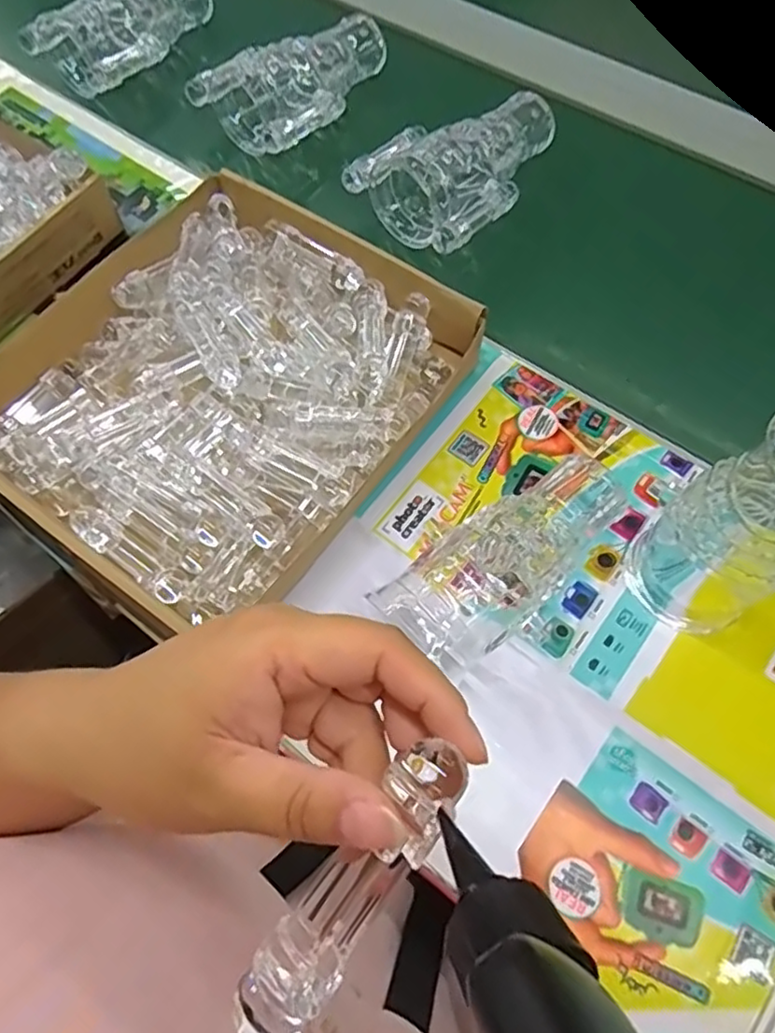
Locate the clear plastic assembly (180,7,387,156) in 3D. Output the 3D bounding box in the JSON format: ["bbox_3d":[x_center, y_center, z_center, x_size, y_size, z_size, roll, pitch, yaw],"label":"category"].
[{"bbox_3d":[-0.081,-0.424,0.638,0.121,0.066,0.187,40,73,17],"label":"clear plastic assembly"}]

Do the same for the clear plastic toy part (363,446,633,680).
[{"bbox_3d":[0.078,0.027,0.413,0.167,0.062,0.068,-38,70,-14],"label":"clear plastic toy part"}]

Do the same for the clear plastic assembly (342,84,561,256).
[{"bbox_3d":[0.072,-0.316,0.578,0.125,0.053,0.185,41,73,18],"label":"clear plastic assembly"}]

